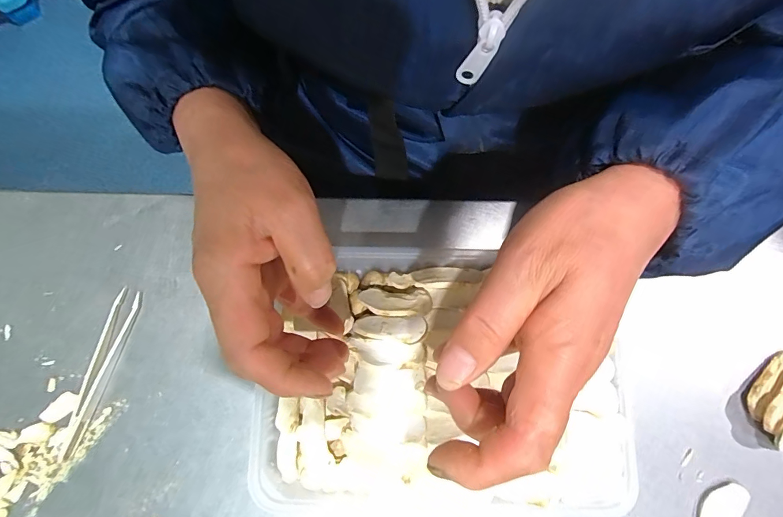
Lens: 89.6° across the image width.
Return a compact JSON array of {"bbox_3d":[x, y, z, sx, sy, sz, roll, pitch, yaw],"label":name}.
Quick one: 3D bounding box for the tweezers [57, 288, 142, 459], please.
[{"bbox_3d":[-0.197,0.077,0.265,0.018,0.009,0.113,15,80,2],"label":"tweezers"}]

